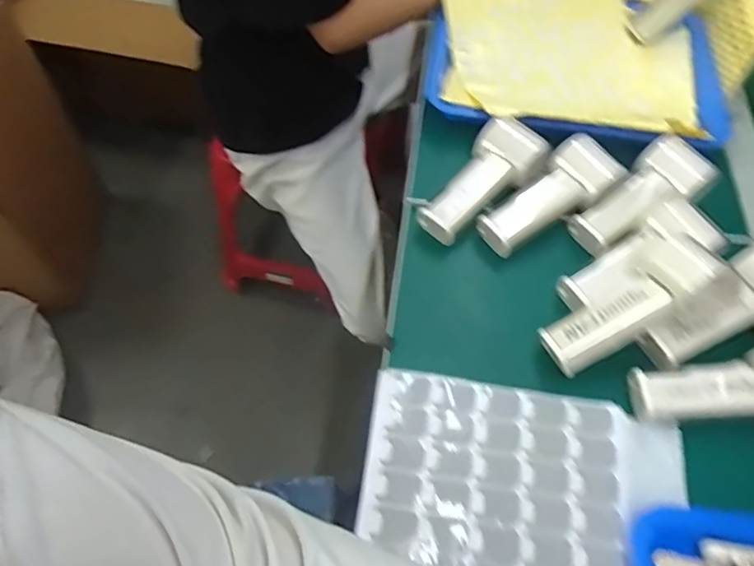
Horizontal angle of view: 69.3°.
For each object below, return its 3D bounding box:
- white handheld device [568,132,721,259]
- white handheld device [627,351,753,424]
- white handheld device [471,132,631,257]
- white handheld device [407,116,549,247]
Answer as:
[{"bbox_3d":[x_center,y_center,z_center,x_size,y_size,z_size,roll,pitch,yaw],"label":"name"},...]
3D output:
[{"bbox_3d":[0.256,-0.082,0.538,0.145,0.035,0.061,-36,65,-5],"label":"white handheld device"},{"bbox_3d":[0.282,0.084,0.433,0.149,0.053,0.061,-1,58,-3],"label":"white handheld device"},{"bbox_3d":[0.169,-0.082,0.540,0.150,0.026,0.062,-37,65,-4],"label":"white handheld device"},{"bbox_3d":[0.104,-0.105,0.551,0.152,0.035,0.068,-43,68,-10],"label":"white handheld device"}]

